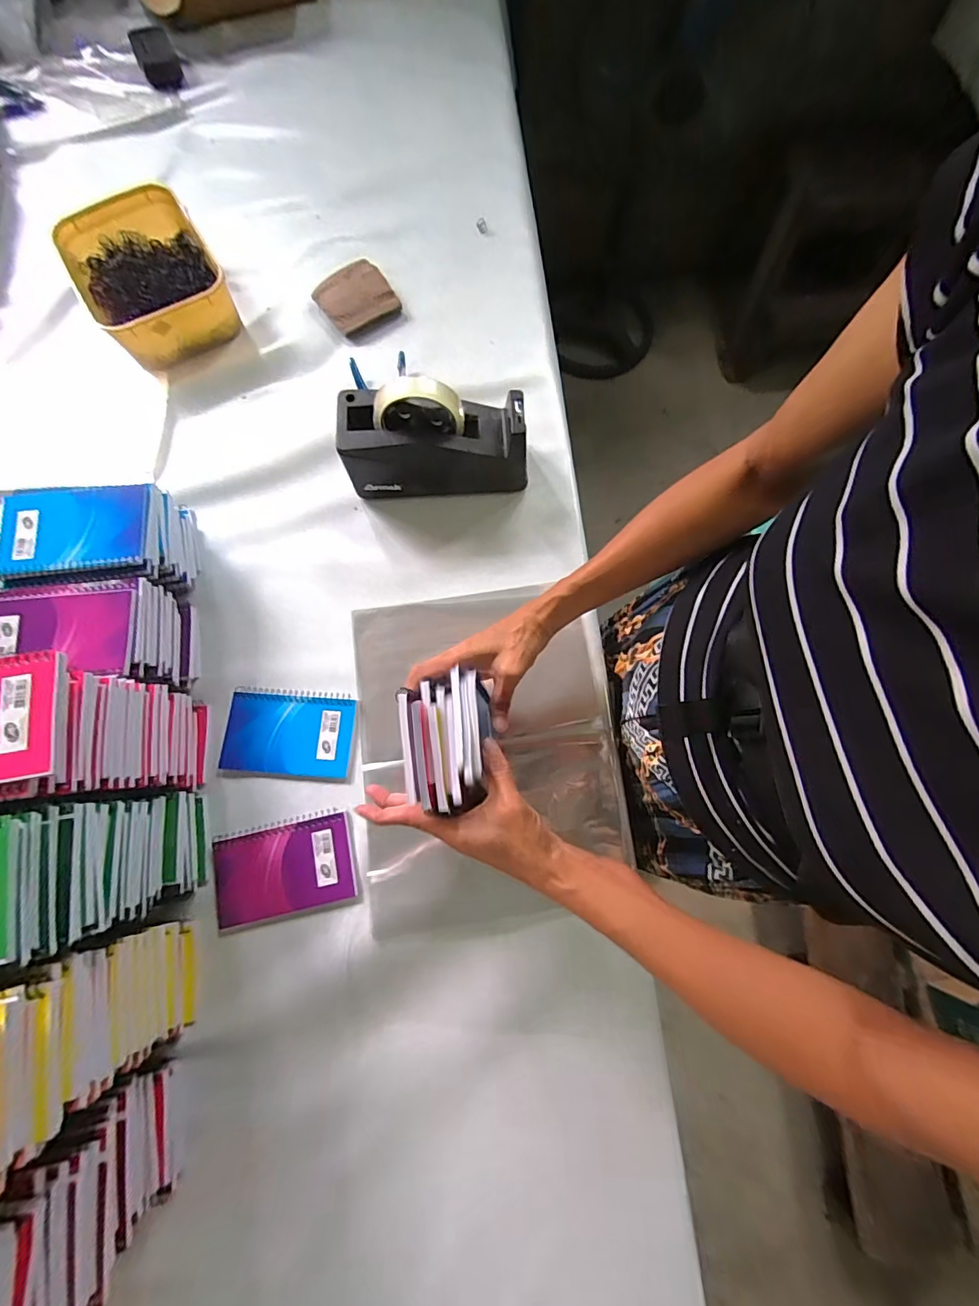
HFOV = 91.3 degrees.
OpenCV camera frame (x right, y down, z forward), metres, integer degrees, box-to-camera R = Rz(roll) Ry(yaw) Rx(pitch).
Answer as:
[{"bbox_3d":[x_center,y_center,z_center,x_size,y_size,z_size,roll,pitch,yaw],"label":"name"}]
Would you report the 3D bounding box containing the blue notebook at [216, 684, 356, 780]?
[{"bbox_3d":[-0.208,0.084,0.496,0.133,0.006,0.089,3,76,0],"label":"blue notebook"}]

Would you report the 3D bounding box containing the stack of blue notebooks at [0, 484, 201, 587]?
[{"bbox_3d":[-0.394,-0.113,0.499,0.135,0.100,0.121,-8,76,-2],"label":"stack of blue notebooks"}]

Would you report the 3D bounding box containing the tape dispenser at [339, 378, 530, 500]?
[{"bbox_3d":[-0.059,-0.232,0.523,0.196,0.120,0.071,-3,76,-1],"label":"tape dispenser"}]

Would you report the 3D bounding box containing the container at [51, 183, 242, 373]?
[{"bbox_3d":[-0.426,-0.469,0.602,0.160,0.065,0.202,-28,77,-7],"label":"container"}]

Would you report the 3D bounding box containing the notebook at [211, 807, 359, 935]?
[{"bbox_3d":[-0.202,0.209,0.465,0.138,0.007,0.087,-14,76,-4],"label":"notebook"}]

